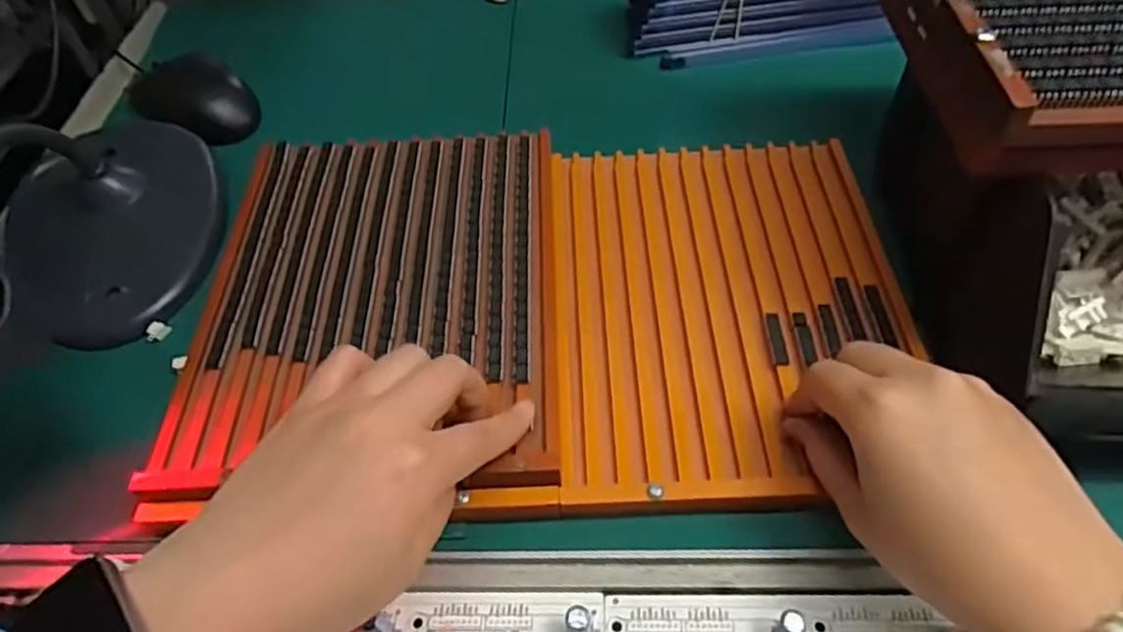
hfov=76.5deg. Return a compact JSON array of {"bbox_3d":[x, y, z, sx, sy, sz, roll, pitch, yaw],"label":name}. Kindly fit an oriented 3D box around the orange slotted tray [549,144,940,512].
[{"bbox_3d":[0.089,-0.013,0.383,0.184,0.011,0.240,-3,53,0],"label":"orange slotted tray"}]

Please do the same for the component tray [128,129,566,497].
[{"bbox_3d":[-0.094,-0.018,0.376,0.182,0.022,0.237,-3,53,1],"label":"component tray"}]

